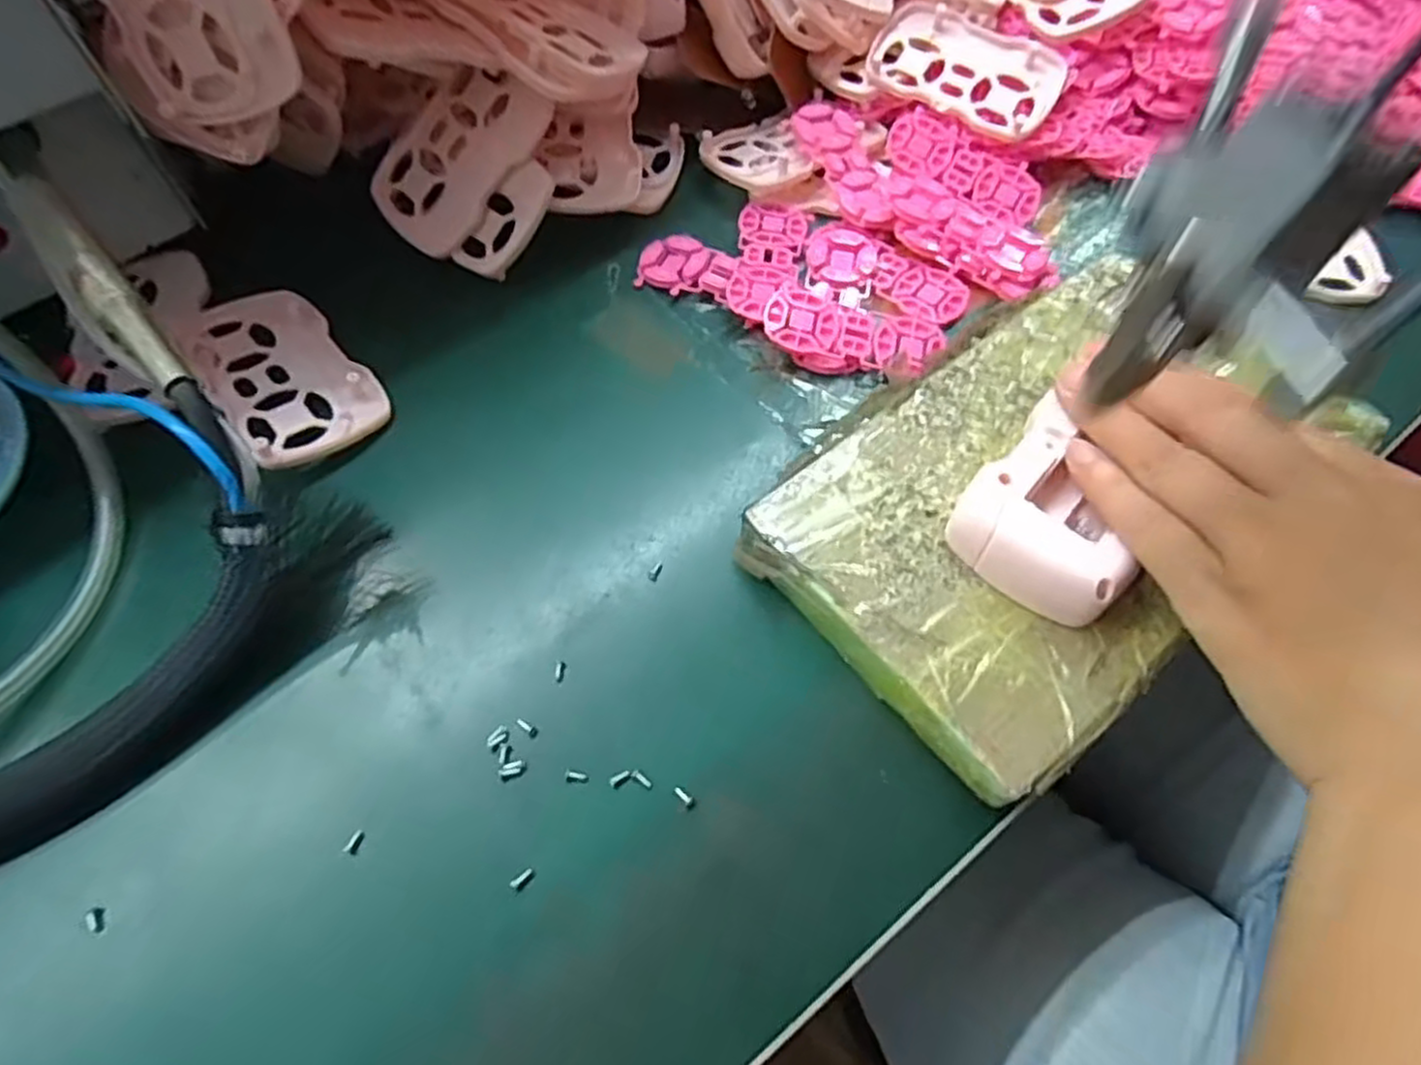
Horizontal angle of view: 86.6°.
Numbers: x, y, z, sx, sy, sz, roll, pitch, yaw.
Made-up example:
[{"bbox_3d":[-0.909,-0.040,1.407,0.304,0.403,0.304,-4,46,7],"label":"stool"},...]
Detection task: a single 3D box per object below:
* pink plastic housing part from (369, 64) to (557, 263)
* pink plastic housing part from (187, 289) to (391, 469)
[{"bbox_3d":[-0.112,-0.166,0.329,0.053,0.007,0.083,43,99,4],"label":"pink plastic housing part"},{"bbox_3d":[-0.172,-0.066,0.299,0.052,0.012,0.095,-38,69,-19],"label":"pink plastic housing part"}]

